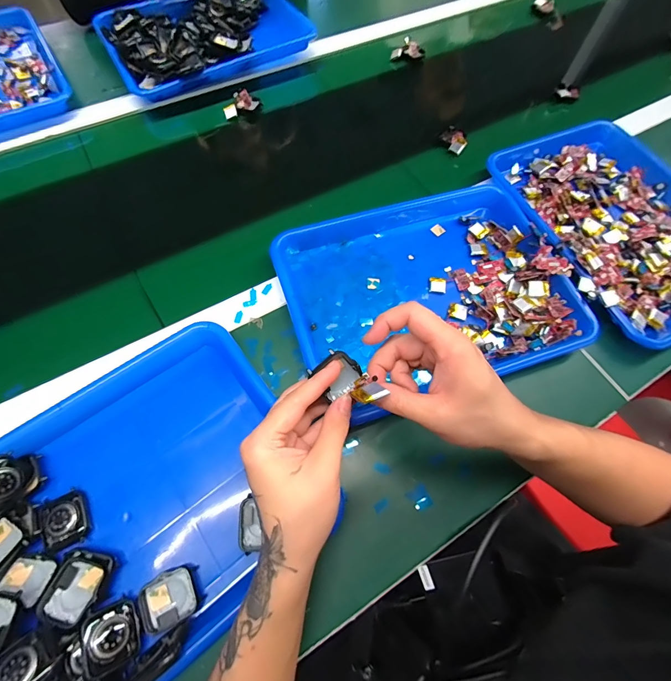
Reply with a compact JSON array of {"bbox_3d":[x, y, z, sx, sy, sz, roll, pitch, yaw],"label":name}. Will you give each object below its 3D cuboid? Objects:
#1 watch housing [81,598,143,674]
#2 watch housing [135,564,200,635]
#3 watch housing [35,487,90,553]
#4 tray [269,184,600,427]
[{"bbox_3d":[-0.174,0.229,0.267,0.035,0.011,0.040,-3,57,-49],"label":"watch housing"},{"bbox_3d":[-0.139,0.216,0.288,0.044,0.011,0.038,-25,71,-12],"label":"watch housing"},{"bbox_3d":[-0.245,0.163,0.310,0.034,0.014,0.044,-28,71,-13],"label":"watch housing"},{"bbox_3d":[0.108,-0.067,0.419,0.329,0.037,0.255,-18,69,-10],"label":"tray"}]

